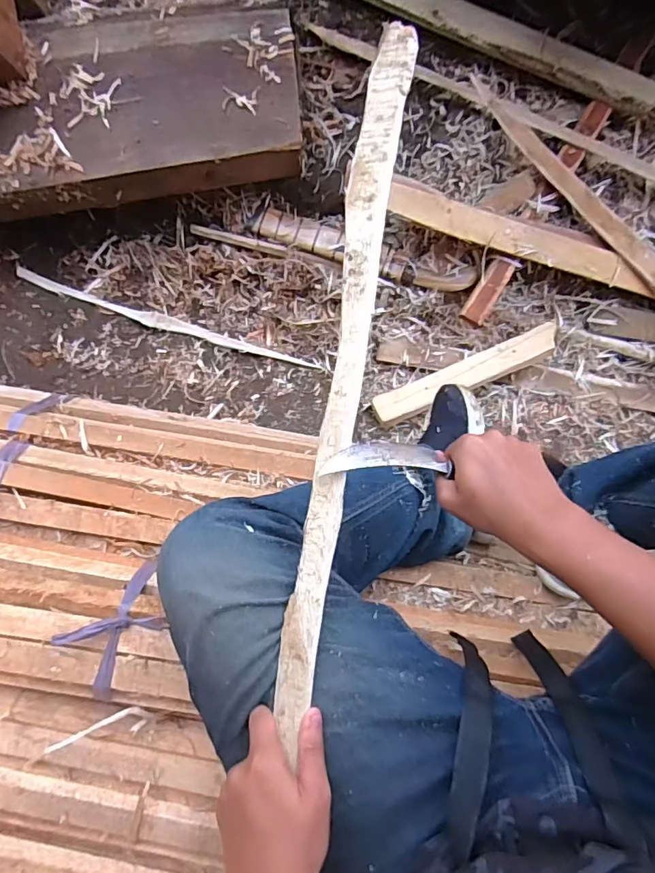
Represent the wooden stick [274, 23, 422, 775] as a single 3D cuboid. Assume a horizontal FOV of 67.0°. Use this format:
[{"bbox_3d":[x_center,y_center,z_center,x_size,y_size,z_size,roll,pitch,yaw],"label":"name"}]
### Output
[{"bbox_3d":[0.016,-0.075,0.427,0.037,0.012,0.612,8,82,5],"label":"wooden stick"}]

